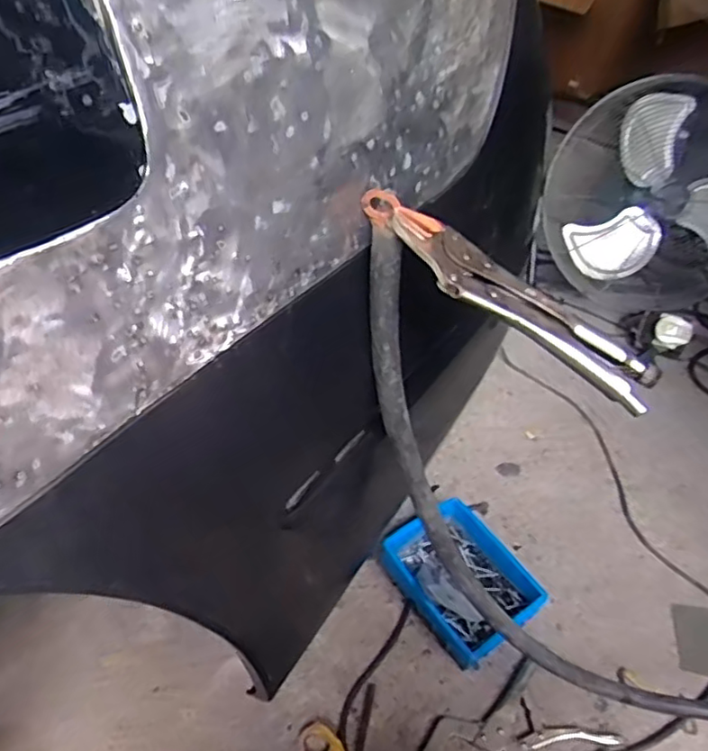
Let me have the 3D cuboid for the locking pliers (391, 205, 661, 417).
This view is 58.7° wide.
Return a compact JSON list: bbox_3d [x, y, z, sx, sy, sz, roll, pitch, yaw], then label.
[{"bbox_3d":[0.117,-0.045,0.430,0.215,0.020,0.054,34,41,-5],"label":"locking pliers"}]

